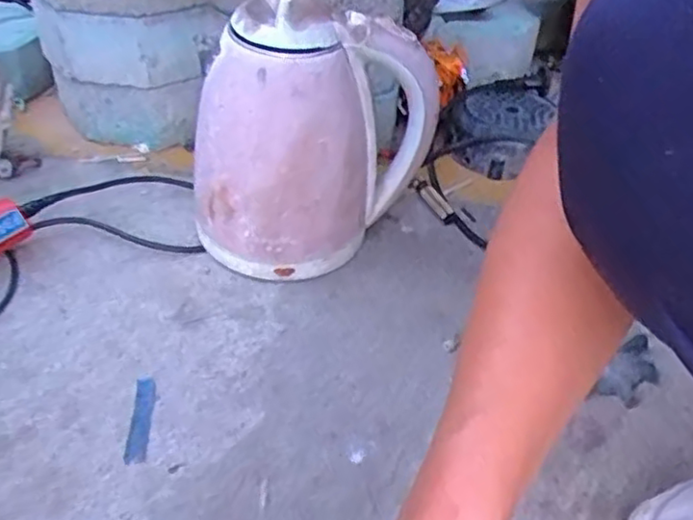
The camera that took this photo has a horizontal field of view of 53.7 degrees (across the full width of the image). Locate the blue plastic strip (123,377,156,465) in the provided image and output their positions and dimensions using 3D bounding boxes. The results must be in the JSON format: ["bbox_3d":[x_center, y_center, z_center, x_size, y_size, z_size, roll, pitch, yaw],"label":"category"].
[{"bbox_3d":[-0.149,0.114,0.497,0.015,0.004,0.076,-2,41,-7],"label":"blue plastic strip"}]

